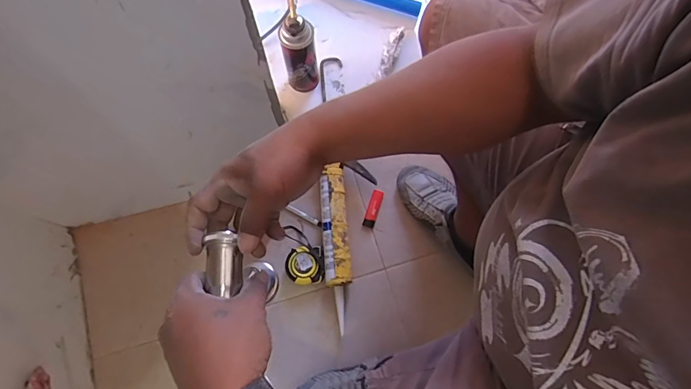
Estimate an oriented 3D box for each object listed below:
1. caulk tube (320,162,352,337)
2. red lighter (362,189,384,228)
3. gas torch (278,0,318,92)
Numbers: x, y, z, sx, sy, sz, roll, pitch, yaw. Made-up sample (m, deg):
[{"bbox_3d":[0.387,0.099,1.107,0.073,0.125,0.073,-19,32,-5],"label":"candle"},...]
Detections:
[{"bbox_3d":[-0.019,0.098,0.806,0.051,0.058,0.280,-4,75,-1],"label":"caulk tube"},{"bbox_3d":[0.058,0.030,0.844,0.024,0.017,0.075,18,75,5],"label":"red lighter"},{"bbox_3d":[-0.100,-0.329,0.806,0.059,0.260,0.143,-10,75,-3],"label":"gas torch"}]

